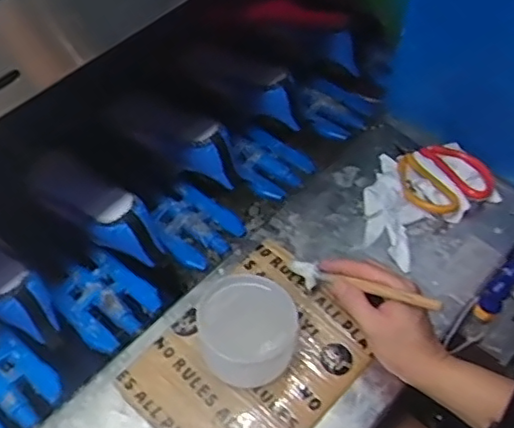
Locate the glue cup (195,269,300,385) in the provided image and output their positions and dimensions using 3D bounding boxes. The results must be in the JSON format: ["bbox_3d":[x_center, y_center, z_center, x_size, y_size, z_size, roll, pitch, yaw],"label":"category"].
[{"bbox_3d":[-0.008,0.113,0.596,0.087,0.055,0.094,2,58,-3],"label":"glue cup"}]

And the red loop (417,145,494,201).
[{"bbox_3d":[0.259,-0.060,0.771,0.057,0.014,0.096,-26,63,-19],"label":"red loop"}]

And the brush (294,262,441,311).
[{"bbox_3d":[0.102,0.072,0.607,0.180,0.024,0.017,8,49,44],"label":"brush"}]

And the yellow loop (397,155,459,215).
[{"bbox_3d":[0.203,-0.033,0.749,0.057,0.010,0.099,-33,58,-24],"label":"yellow loop"}]

